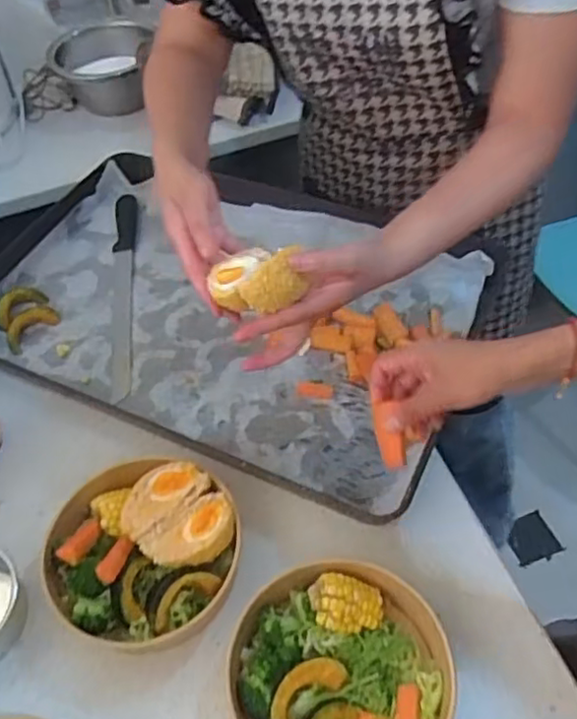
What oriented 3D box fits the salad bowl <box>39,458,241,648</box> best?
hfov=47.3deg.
[{"bbox_3d":[-0.131,0.171,0.596,0.160,0.056,0.163,-2,50,2],"label":"salad bowl"}]

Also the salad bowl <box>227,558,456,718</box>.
[{"bbox_3d":[0.044,0.252,0.529,0.176,0.056,0.164,-2,50,2],"label":"salad bowl"}]

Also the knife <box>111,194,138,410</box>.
[{"bbox_3d":[-0.217,-0.100,0.864,0.030,0.025,0.378,-7,50,-2],"label":"knife"}]

